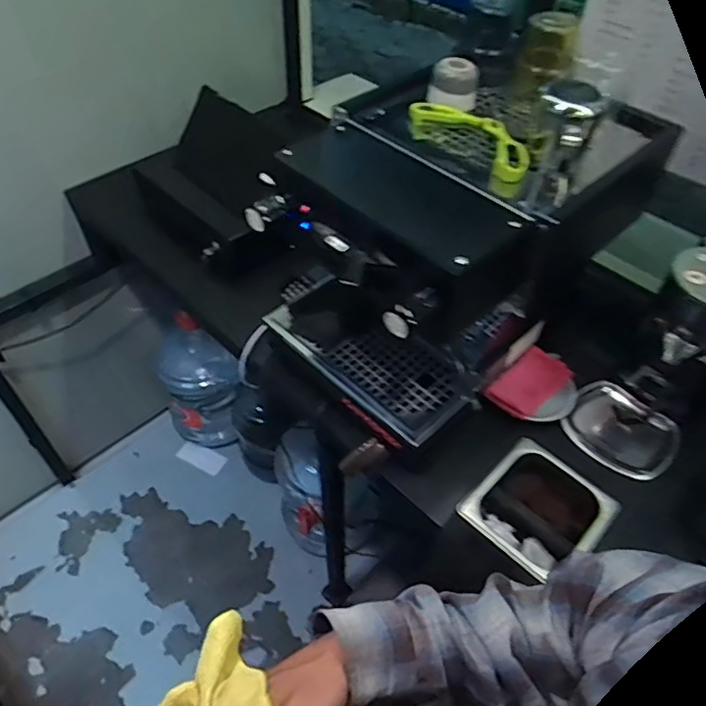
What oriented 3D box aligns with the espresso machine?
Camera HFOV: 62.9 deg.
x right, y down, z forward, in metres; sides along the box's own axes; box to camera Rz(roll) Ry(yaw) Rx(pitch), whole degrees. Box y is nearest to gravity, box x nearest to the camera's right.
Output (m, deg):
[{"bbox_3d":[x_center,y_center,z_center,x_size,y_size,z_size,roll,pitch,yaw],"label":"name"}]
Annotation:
[{"bbox_3d":[0.144,-0.175,0.826,0.483,0.372,0.331,-34,58,-27],"label":"espresso machine"}]

